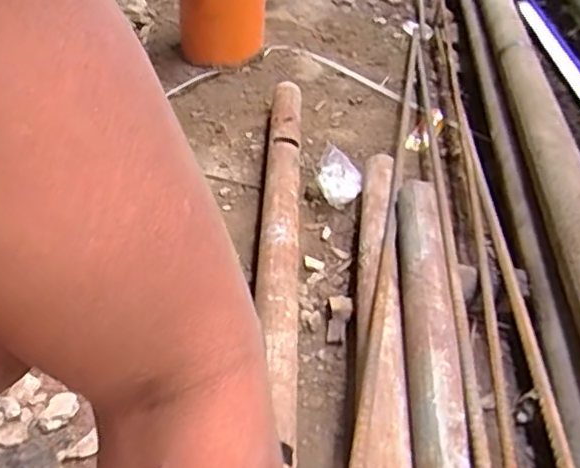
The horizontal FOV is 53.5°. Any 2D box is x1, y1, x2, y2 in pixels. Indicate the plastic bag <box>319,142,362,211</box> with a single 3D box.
[{"bbox_3d":[0.069,-0.077,0.783,0.056,0.066,0.078,7,40,5],"label":"plastic bag"}]

